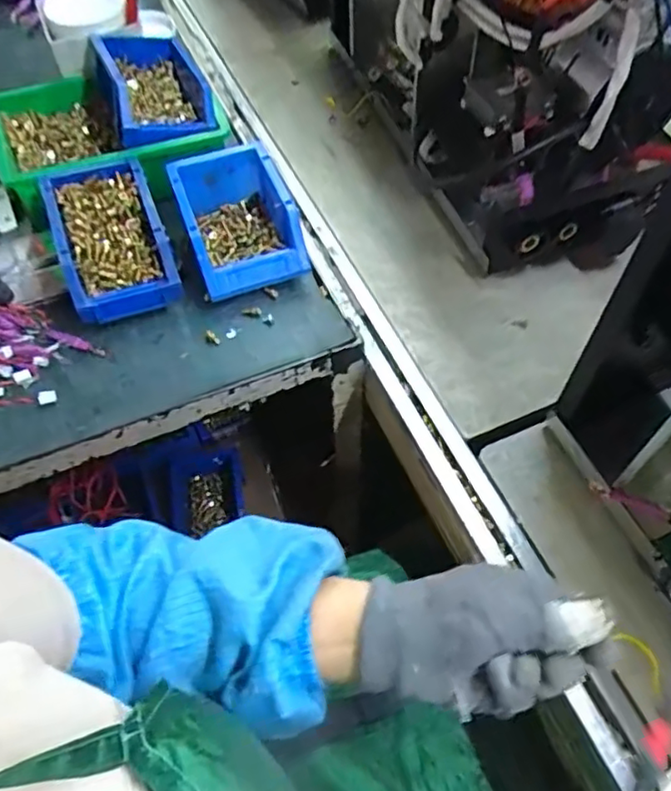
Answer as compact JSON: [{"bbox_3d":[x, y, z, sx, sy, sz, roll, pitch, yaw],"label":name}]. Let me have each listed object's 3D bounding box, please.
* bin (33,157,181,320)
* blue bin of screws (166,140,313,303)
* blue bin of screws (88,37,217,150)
[{"bbox_3d":[-0.229,-0.157,0.636,0.104,0.076,0.163,-20,59,-11],"label":"bin"},{"bbox_3d":[-0.102,-0.183,0.656,0.113,0.078,0.158,-18,59,-10],"label":"blue bin of screws"},{"bbox_3d":[-0.213,-0.358,0.706,0.123,0.071,0.162,-20,59,-11],"label":"blue bin of screws"}]

